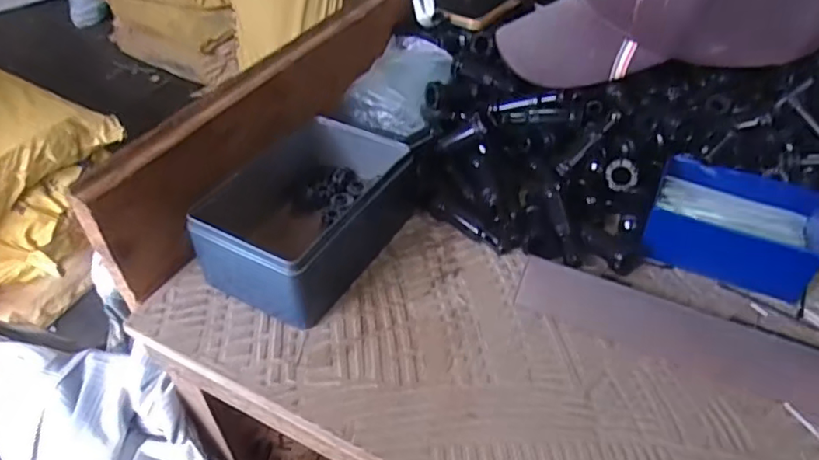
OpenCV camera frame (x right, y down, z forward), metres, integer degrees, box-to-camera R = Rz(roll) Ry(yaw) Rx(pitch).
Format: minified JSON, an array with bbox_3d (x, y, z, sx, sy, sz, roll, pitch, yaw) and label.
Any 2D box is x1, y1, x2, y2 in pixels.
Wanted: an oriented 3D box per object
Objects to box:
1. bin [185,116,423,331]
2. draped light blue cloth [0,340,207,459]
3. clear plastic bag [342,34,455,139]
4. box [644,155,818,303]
[{"bbox_3d":[-0.074,-0.022,0.445,0.112,0.063,0.175,22,48,22],"label":"bin"},{"bbox_3d":[-0.296,0.194,0.531,0.228,0.153,0.155,34,53,31],"label":"draped light blue cloth"},{"bbox_3d":[-0.004,-0.137,0.567,0.082,0.039,0.120,20,47,20],"label":"clear plastic bag"},{"bbox_3d":[0.240,-0.004,0.443,0.116,0.040,0.087,18,46,18],"label":"box"}]

